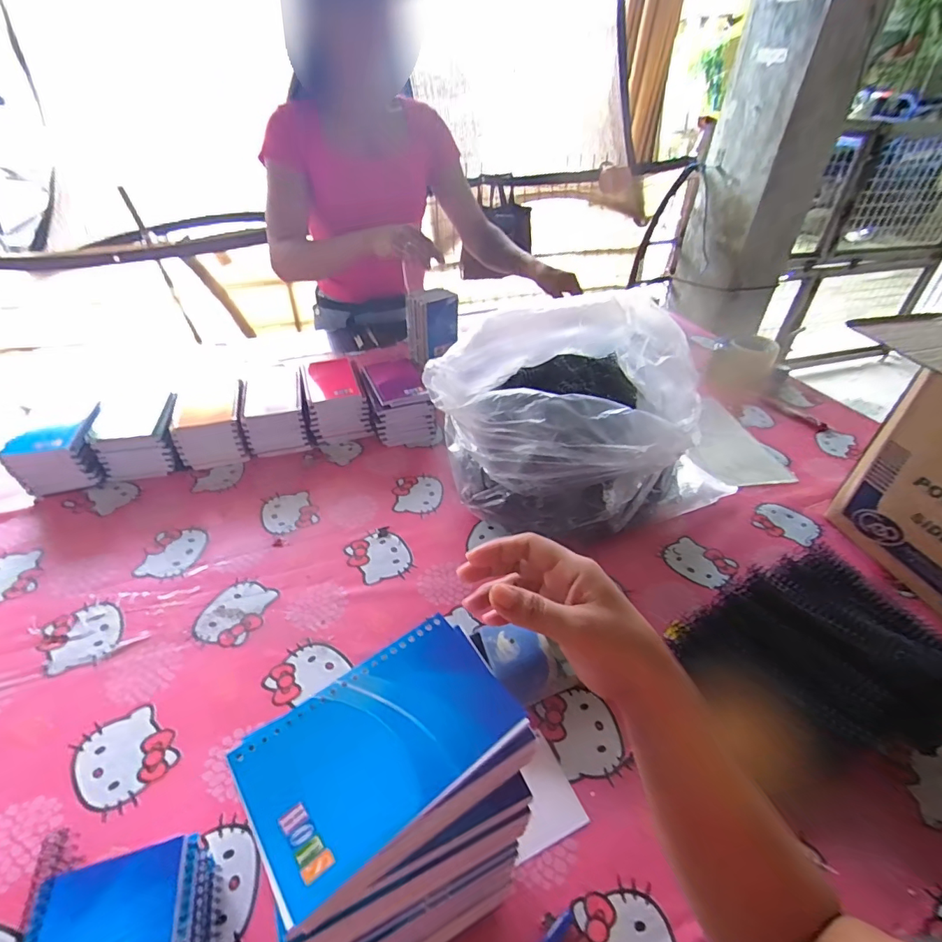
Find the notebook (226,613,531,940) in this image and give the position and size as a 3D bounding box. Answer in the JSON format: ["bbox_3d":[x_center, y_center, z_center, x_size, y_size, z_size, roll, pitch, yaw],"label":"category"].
[{"bbox_3d":[-0.044,0.137,0.246,0.131,0.007,0.081,-27,47,-29],"label":"notebook"}]

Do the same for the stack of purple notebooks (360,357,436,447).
[{"bbox_3d":[-0.121,-0.108,0.798,0.095,0.075,0.121,-13,42,-17],"label":"stack of purple notebooks"}]

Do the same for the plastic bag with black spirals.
[{"bbox_3d":[0.149,-0.069,0.641,0.344,0.196,0.245,-17,43,-21],"label":"plastic bag with black spirals"}]

